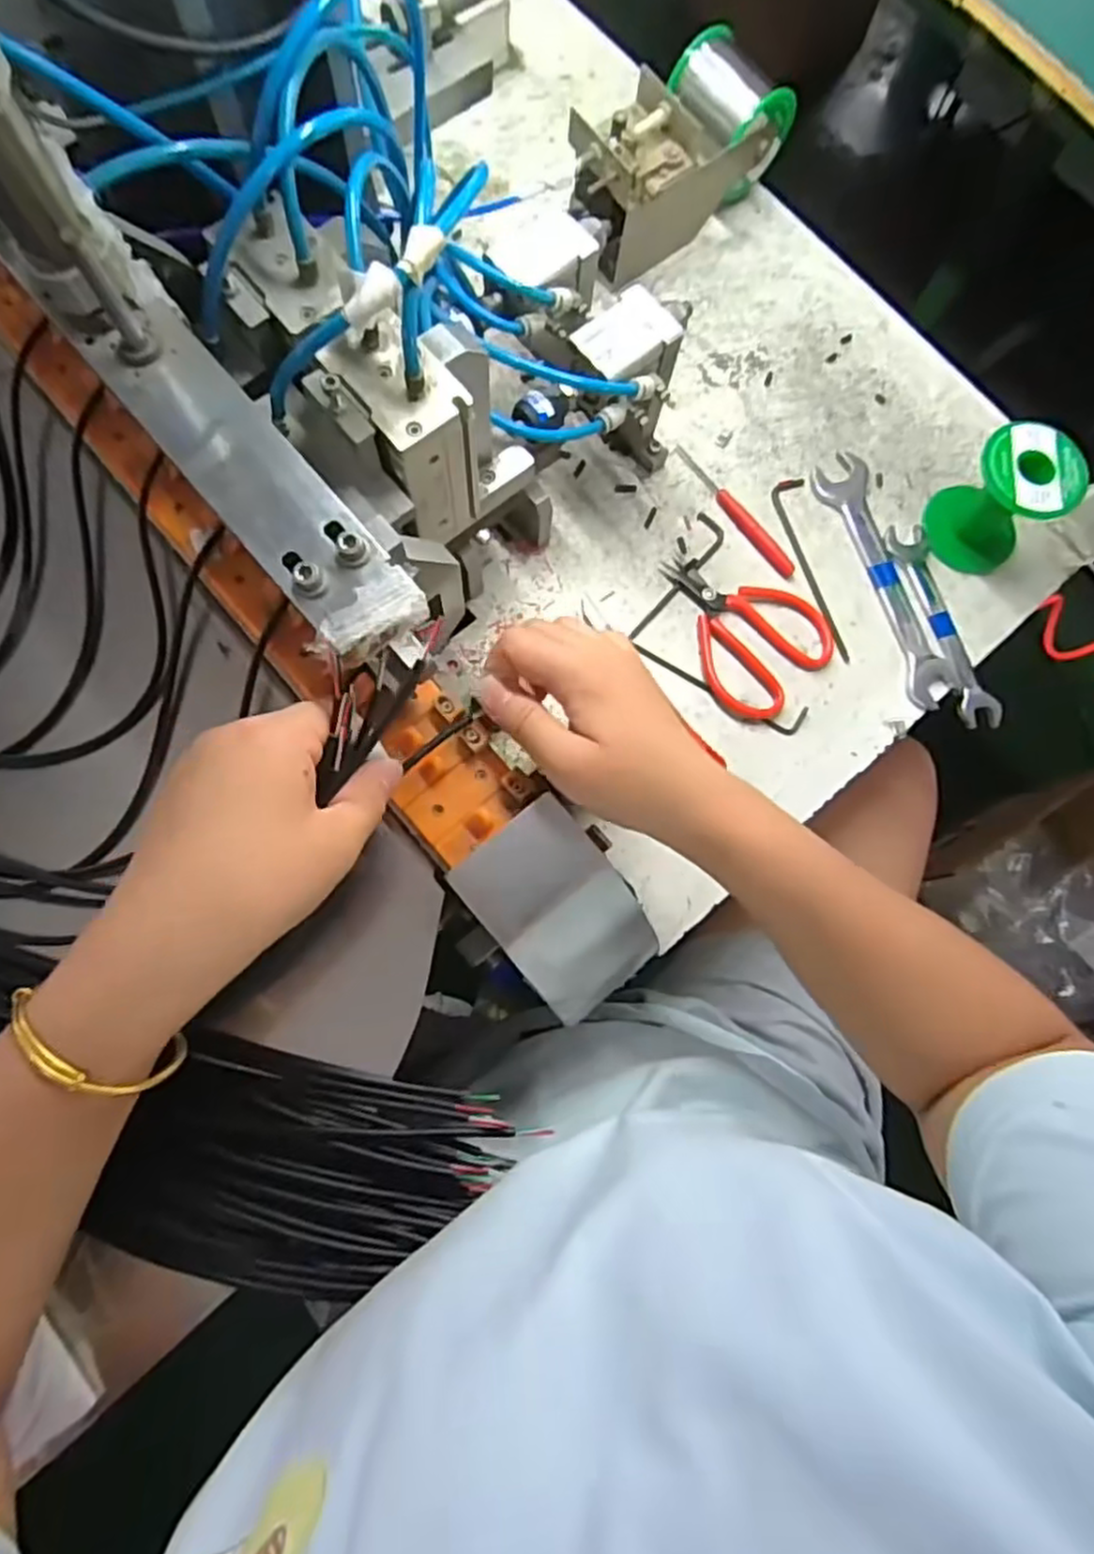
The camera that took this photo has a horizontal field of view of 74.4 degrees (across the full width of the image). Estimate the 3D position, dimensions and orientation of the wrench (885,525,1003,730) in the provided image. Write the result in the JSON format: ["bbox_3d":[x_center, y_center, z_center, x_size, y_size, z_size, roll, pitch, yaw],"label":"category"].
[{"bbox_3d":[0.280,-0.107,0.511,0.031,0.010,0.152,-15,79,-7],"label":"wrench"}]

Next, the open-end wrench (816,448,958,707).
[{"bbox_3d":[0.242,-0.142,0.514,0.041,0.013,0.191,-19,80,-7],"label":"open-end wrench"}]

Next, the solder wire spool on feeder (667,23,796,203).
[{"bbox_3d":[0.133,-0.488,0.539,0.063,0.070,0.084,-37,83,-10],"label":"solder wire spool on feeder"}]

